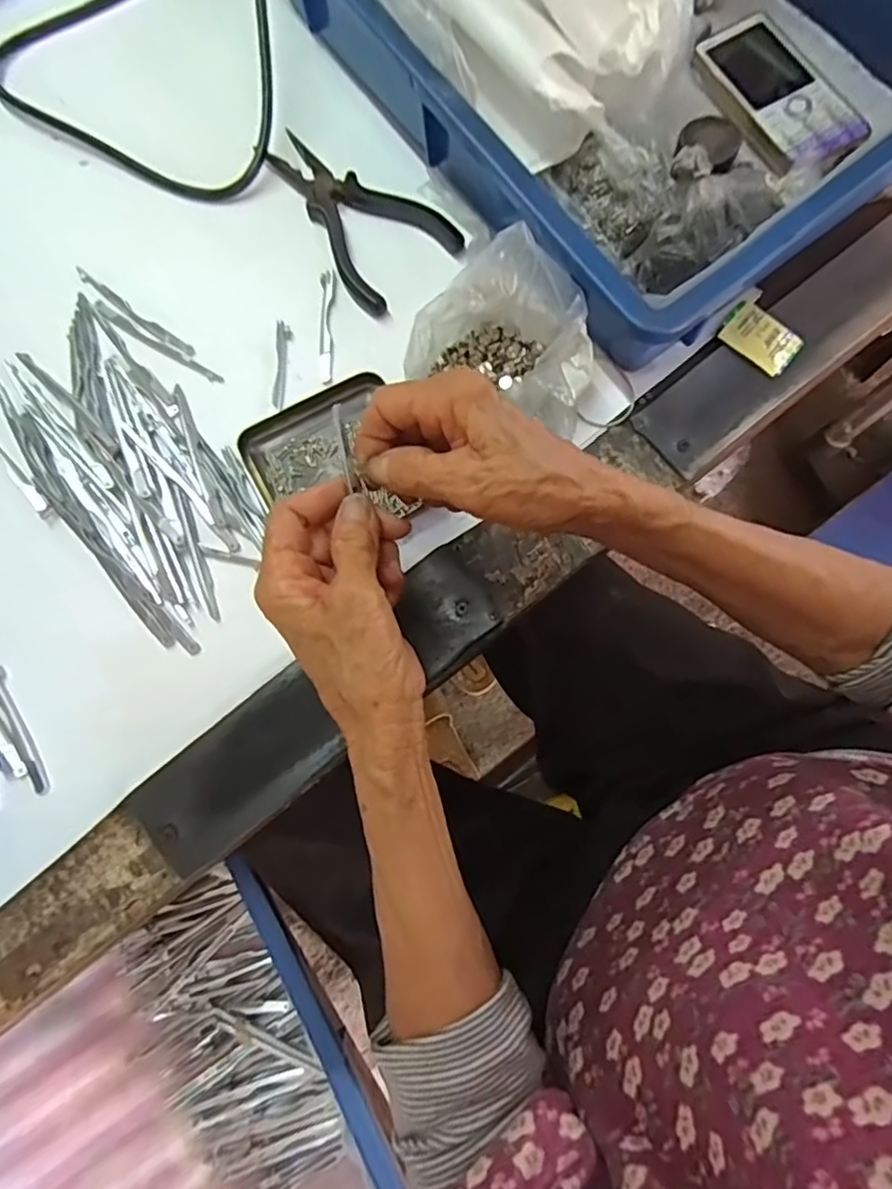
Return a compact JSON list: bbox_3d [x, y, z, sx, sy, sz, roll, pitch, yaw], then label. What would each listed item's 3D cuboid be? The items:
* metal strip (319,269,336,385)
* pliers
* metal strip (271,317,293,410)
[{"bbox_3d":[-0.077,-0.172,0.397,0.009,0.005,0.078,0,76,0],"label":"metal strip"},{"bbox_3d":[-0.060,-0.259,0.413,0.081,0.010,0.150,-36,79,-8],"label":"pliers"},{"bbox_3d":[-0.104,-0.146,0.391,0.010,0.004,0.062,-1,76,0],"label":"metal strip"}]

